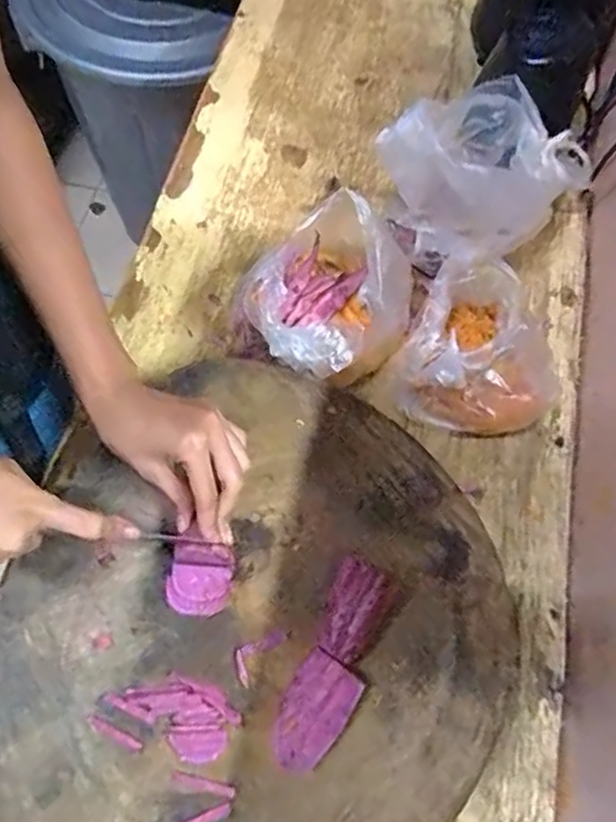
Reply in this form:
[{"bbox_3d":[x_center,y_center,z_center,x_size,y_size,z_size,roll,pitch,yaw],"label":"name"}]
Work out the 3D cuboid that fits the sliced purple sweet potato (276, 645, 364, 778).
[{"bbox_3d":[0.003,0.195,0.400,0.041,0.025,0.067,30,70,9],"label":"sliced purple sweet potato"}]

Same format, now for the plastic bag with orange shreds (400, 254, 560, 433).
[{"bbox_3d":[0.147,-0.051,0.540,0.127,0.083,0.129,-6,69,-5],"label":"plastic bag with orange shreds"}]

